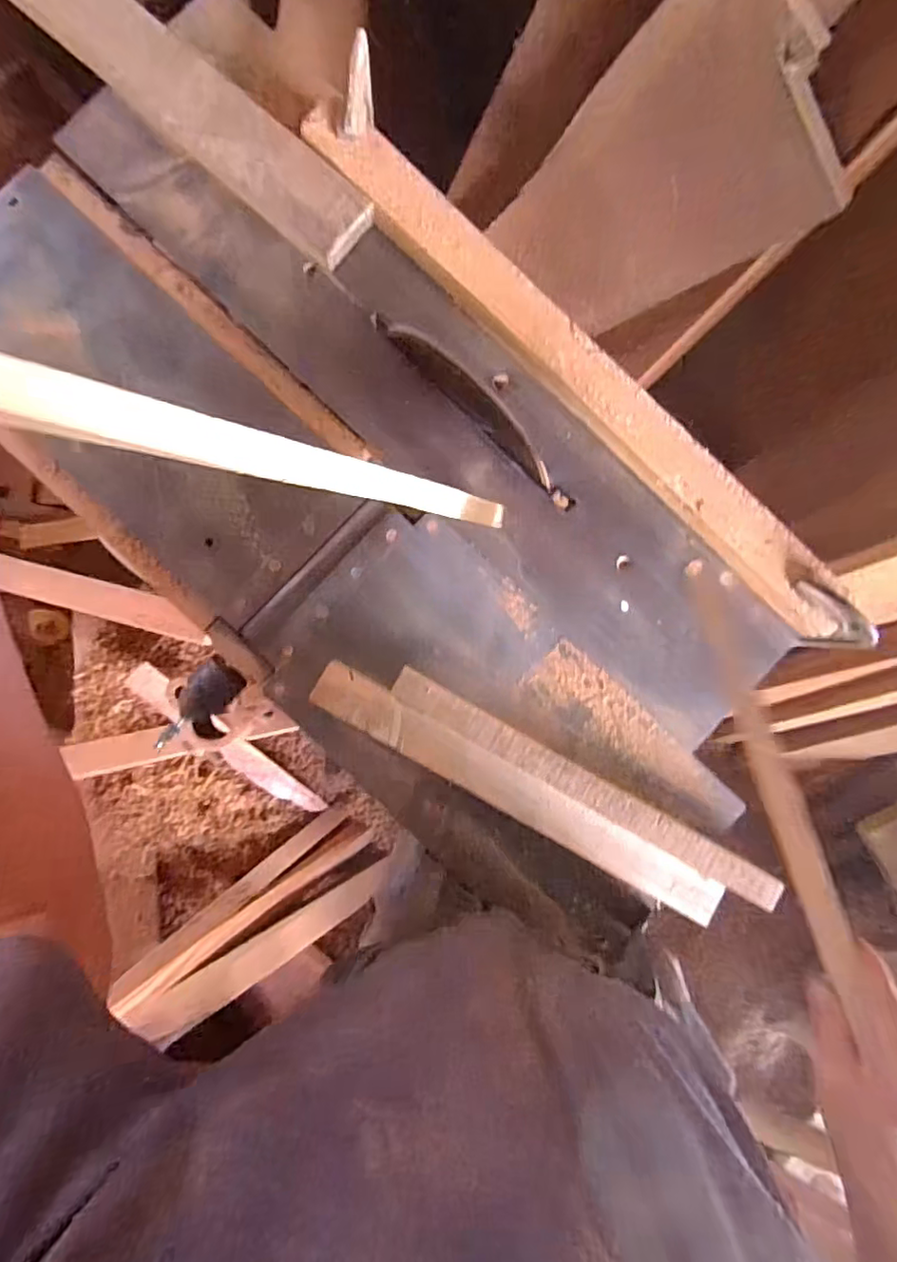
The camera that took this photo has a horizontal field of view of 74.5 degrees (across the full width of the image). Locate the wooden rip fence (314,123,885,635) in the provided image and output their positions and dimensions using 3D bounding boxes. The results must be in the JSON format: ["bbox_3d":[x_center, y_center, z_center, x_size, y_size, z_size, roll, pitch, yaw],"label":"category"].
[{"bbox_3d":[0.138,-0.244,0.595,0.734,0.045,0.056,45,90,0],"label":"wooden rip fence"}]

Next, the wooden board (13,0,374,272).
[{"bbox_3d":[-0.260,-0.527,0.580,0.421,0.036,0.069,39,90,0],"label":"wooden board"}]

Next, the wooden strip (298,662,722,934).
[{"bbox_3d":[0.069,0.161,0.589,0.447,0.017,0.045,30,90,0],"label":"wooden strip"}]

